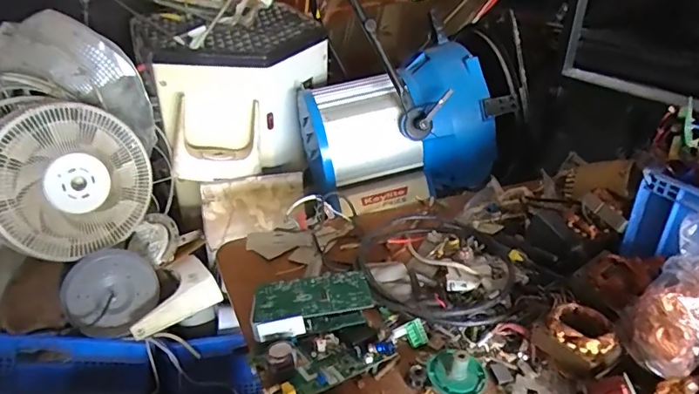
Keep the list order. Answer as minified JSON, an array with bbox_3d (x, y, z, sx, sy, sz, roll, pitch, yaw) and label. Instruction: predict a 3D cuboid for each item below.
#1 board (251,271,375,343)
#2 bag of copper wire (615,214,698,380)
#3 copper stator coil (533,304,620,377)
[{"bbox_3d":[-0.048,0.135,0.645,0.148,0.026,0.088,-5,37,-5],"label":"board"},{"bbox_3d":[0.388,0.105,0.568,0.198,0.077,0.095,-46,46,-15],"label":"bag of copper wire"},{"bbox_3d":[0.267,0.174,0.595,0.078,0.060,0.078,3,27,-1],"label":"copper stator coil"}]

